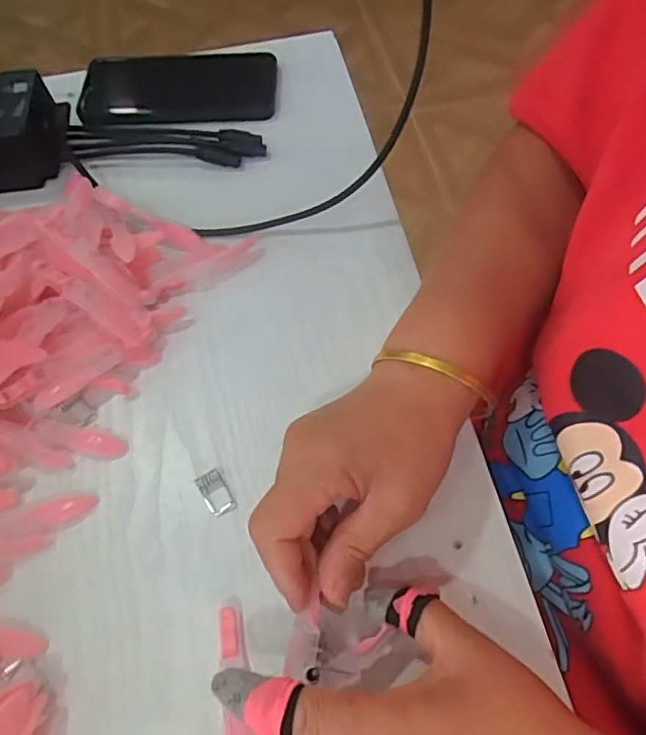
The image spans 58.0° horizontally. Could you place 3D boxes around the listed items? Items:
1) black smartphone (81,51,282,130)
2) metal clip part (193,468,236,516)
[{"bbox_3d":[-0.118,-0.227,0.470,0.158,0.010,0.091,0,60,-2],"label":"black smartphone"},{"bbox_3d":[-0.059,0.067,0.315,0.015,0.006,0.027,-25,61,-12],"label":"metal clip part"}]

